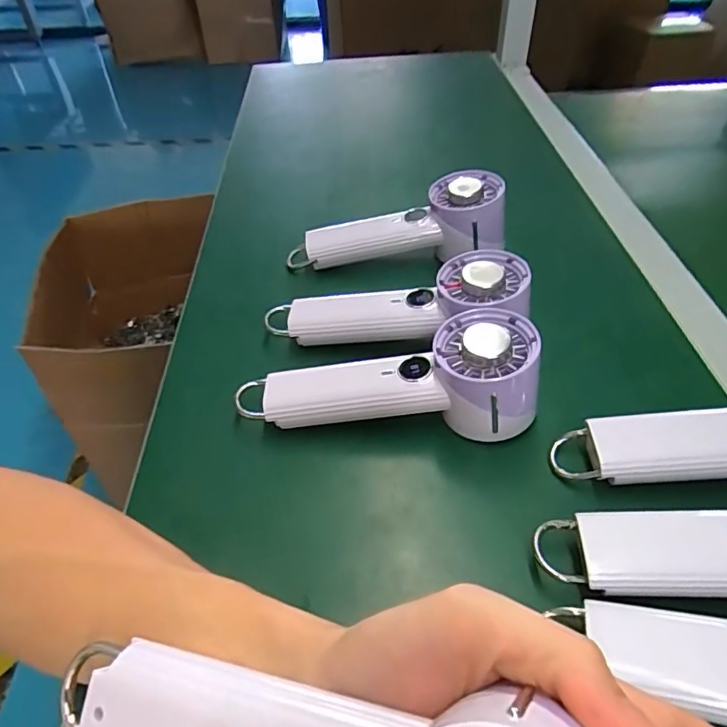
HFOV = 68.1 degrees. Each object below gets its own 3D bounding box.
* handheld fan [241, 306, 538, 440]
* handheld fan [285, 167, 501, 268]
[{"bbox_3d":[0.014,0.017,0.356,0.197,0.060,0.063,-9,45,10],"label":"handheld fan"},{"bbox_3d":[0.027,-0.116,0.482,0.197,0.055,0.064,-10,44,12],"label":"handheld fan"}]

